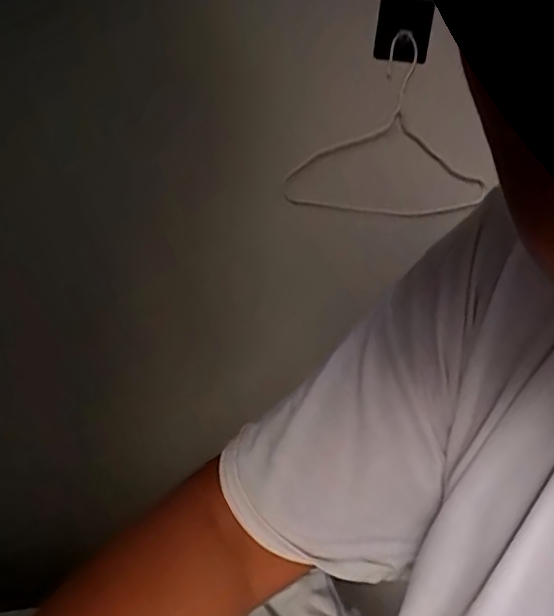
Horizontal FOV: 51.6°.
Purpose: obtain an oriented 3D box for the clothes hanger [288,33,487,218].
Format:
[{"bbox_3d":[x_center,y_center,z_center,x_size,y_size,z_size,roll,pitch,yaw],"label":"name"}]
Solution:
[{"bbox_3d":[0.143,-0.212,0.693,0.264,0.210,0.020,0,23,-16],"label":"clothes hanger"}]

